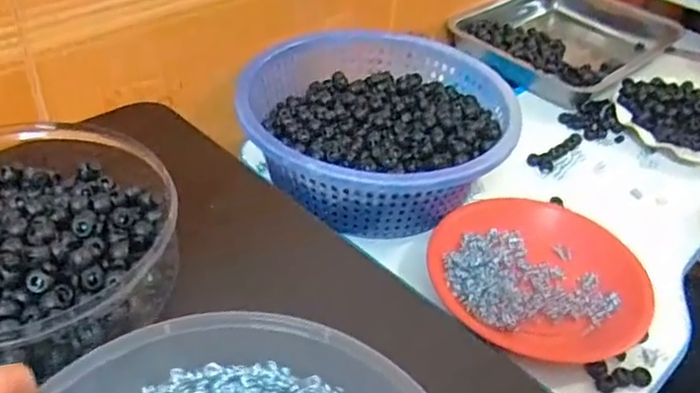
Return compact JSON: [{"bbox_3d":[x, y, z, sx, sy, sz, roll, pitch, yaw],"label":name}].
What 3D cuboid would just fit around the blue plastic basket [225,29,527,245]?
[{"bbox_3d":[0.023,-0.071,0.663,0.274,0.088,0.265,-8,42,-16],"label":"blue plastic basket"}]

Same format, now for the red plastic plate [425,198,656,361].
[{"bbox_3d":[0.169,0.068,0.573,0.191,0.034,0.148,8,40,3],"label":"red plastic plate"}]

